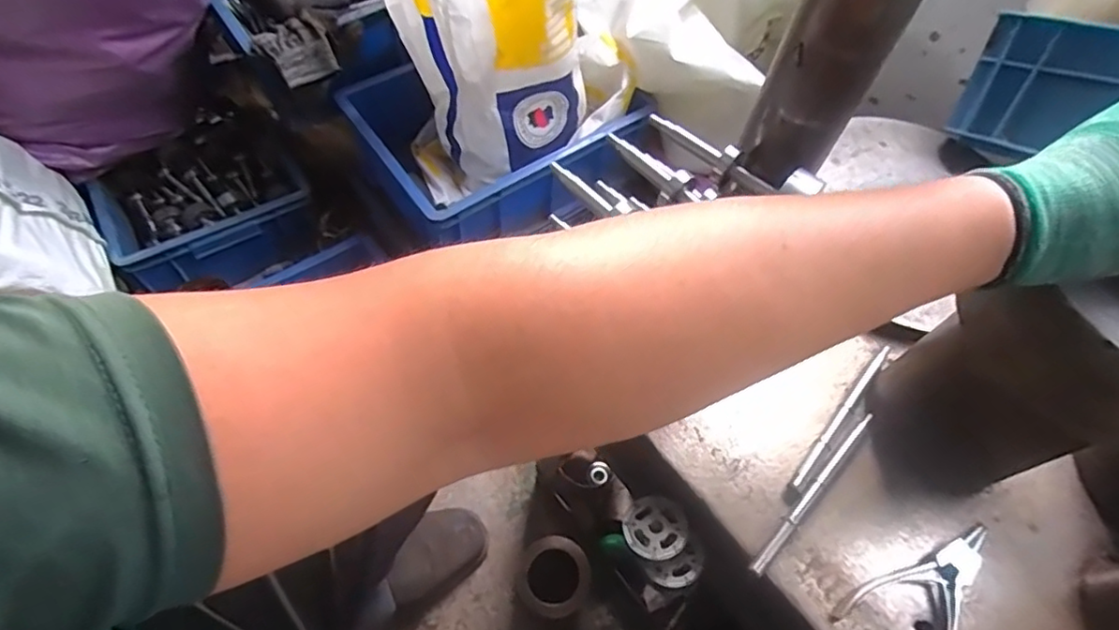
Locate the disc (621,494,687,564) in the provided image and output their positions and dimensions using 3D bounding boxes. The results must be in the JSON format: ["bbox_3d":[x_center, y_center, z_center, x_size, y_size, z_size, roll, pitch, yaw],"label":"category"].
[{"bbox_3d":[0.078,0.173,0.491,0.052,0.012,0.049,2,60,-3],"label":"disc"}]

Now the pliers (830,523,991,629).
[{"bbox_3d":[0.260,0.195,0.430,0.132,0.016,0.069,-38,69,-23],"label":"pliers"}]

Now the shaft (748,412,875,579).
[{"bbox_3d":[0.194,0.132,0.459,0.011,0.011,0.162,40,65,18],"label":"shaft"}]

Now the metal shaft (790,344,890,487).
[{"bbox_3d":[0.233,0.079,0.494,0.008,0.008,0.163,39,64,17],"label":"metal shaft"}]

